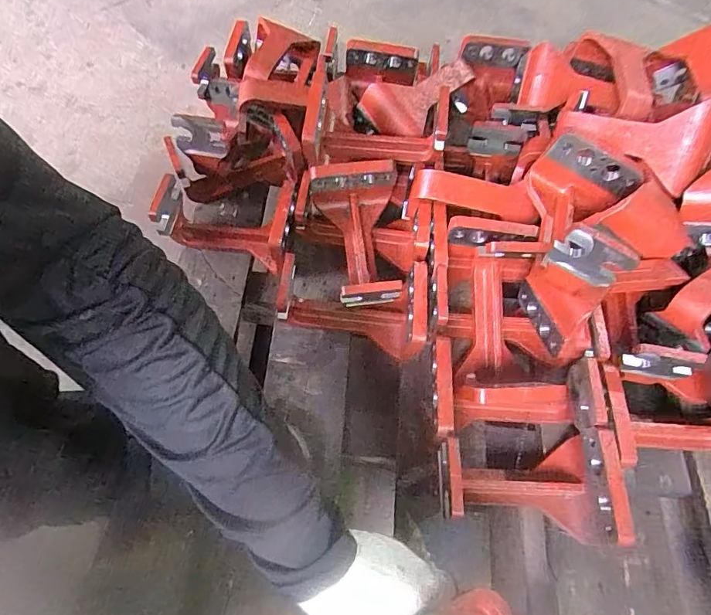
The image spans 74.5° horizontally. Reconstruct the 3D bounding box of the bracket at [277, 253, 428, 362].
[{"bbox_3d":[-0.001,0.004,0.554,0.164,0.086,0.092,1,62,-1],"label":"bracket"}]

